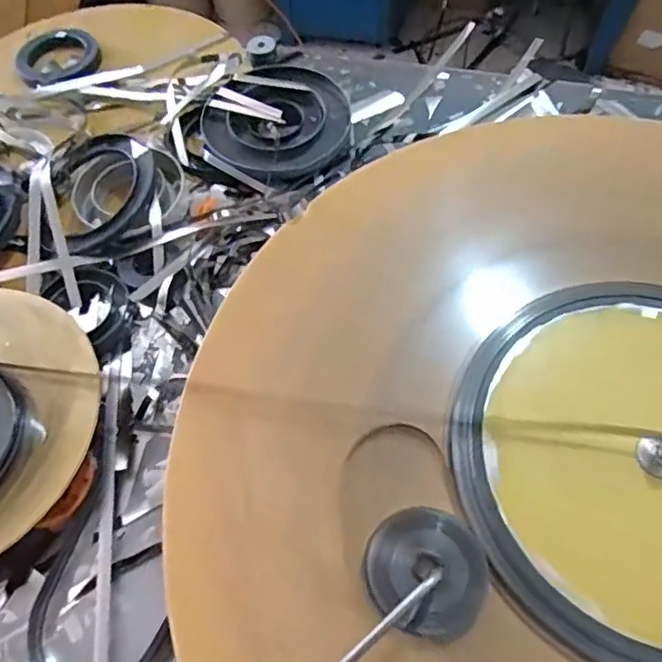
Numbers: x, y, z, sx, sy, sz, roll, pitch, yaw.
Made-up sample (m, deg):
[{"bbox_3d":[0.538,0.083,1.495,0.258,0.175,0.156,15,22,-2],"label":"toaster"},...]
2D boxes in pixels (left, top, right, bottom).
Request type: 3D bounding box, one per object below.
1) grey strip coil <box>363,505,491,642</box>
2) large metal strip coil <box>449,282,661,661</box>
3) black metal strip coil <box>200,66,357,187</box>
[{"bbox_3d":[0.075,0.187,0.466,0.093,0.011,0.091,-2,61,3],"label":"grey strip coil"},{"bbox_3d":[0.269,0.109,0.493,0.334,0.027,0.327,-2,61,3],"label":"large metal strip coil"},{"bbox_3d":[-0.058,-0.278,0.770,0.197,0.037,0.198,-2,61,3],"label":"black metal strip coil"}]

